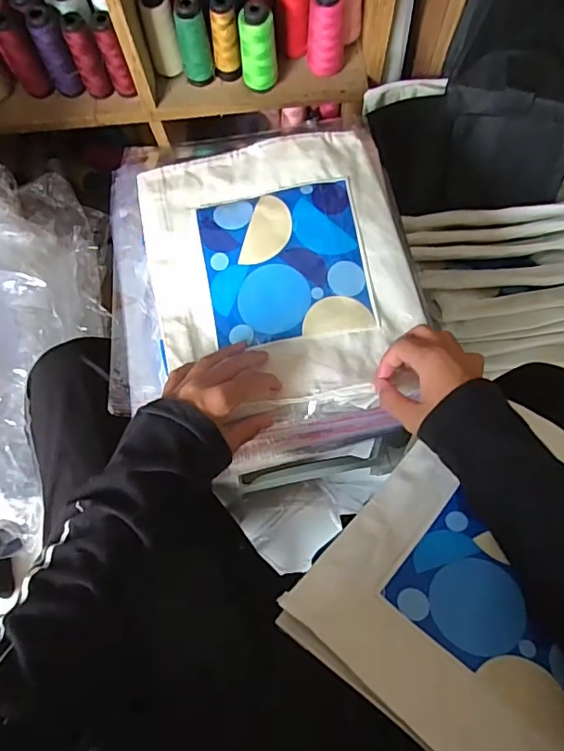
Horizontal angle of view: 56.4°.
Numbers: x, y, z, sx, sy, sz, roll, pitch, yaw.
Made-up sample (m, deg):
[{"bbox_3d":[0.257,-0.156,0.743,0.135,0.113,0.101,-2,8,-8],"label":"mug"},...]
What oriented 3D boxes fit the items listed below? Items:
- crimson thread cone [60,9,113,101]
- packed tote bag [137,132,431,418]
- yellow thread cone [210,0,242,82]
[{"bbox_3d":[-0.274,-0.445,0.752,0.038,0.126,0.035,-24,75,-5],"label":"crimson thread cone"},{"bbox_3d":[0.002,-0.102,0.510,0.250,0.022,0.280,-10,74,-2],"label":"packed tote bag"},{"bbox_3d":[-0.080,-0.470,0.745,0.039,0.116,0.036,-3,74,0],"label":"yellow thread cone"}]

